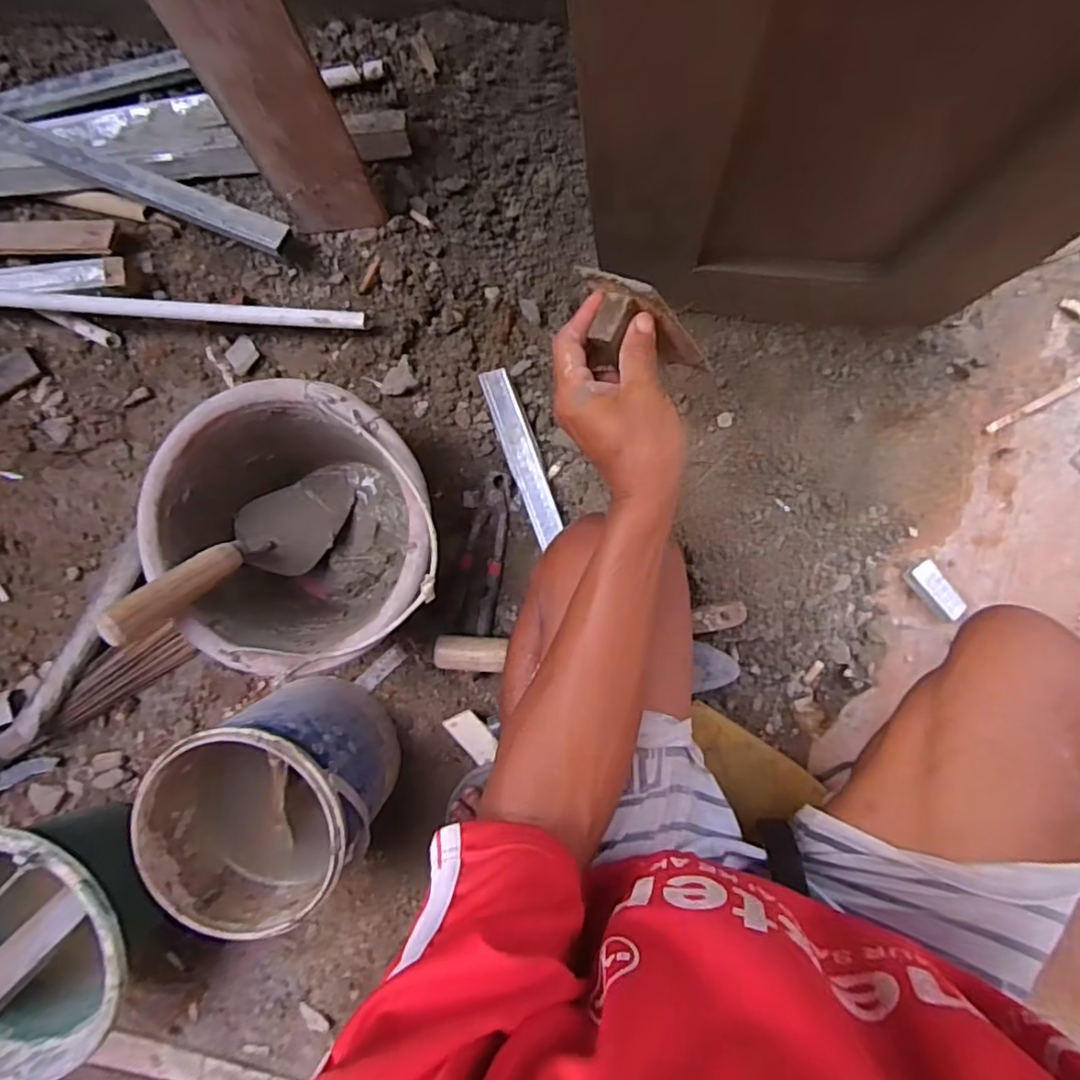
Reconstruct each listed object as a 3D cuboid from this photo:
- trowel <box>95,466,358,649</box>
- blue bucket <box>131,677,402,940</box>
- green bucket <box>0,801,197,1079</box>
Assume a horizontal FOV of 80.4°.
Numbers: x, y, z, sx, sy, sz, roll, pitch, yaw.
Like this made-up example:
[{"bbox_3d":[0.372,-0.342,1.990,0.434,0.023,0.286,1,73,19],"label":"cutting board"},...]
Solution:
[{"bbox_3d":[-0.286,0.009,0.611,0.080,0.273,0.080,29,120,7],"label":"trowel"},{"bbox_3d":[-0.250,0.252,0.624,0.180,0.174,0.173,0,92,6],"label":"blue bucket"},{"bbox_3d":[-0.501,0.394,0.693,0.238,0.204,0.246,0,92,6],"label":"green bucket"}]

